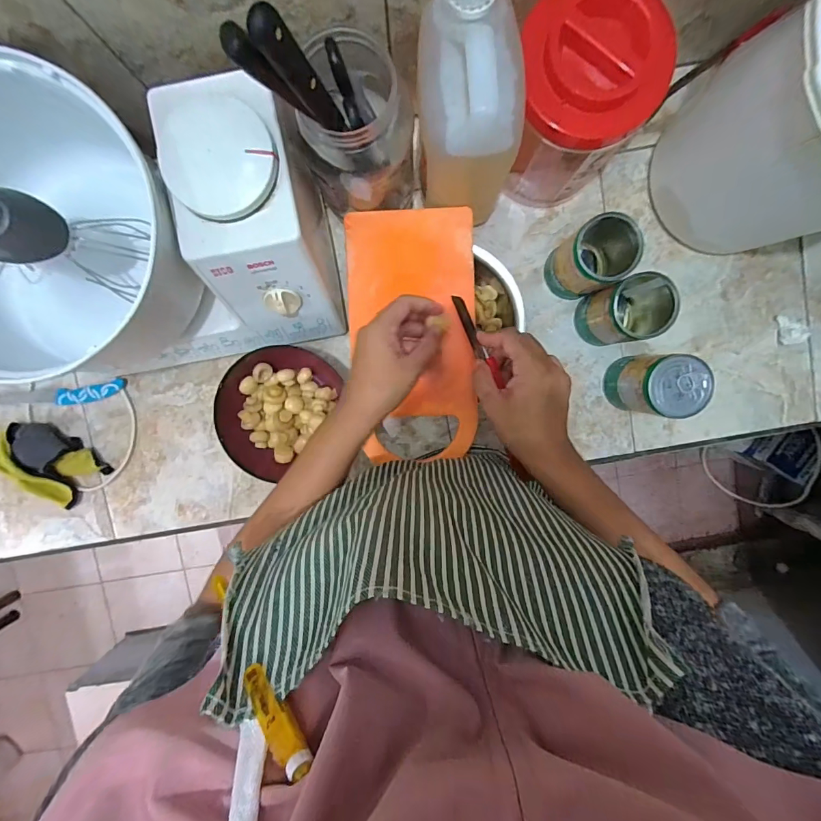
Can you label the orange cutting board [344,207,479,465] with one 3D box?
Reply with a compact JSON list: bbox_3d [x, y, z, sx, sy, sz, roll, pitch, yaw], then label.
[{"bbox_3d":[0.004,-0.083,0.467,0.142,0.017,0.279,-3,94,-1],"label":"orange cutting board"}]

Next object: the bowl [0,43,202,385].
[{"bbox_3d":[-0.364,-0.160,0.404,0.239,0.177,0.232,-32,95,3],"label":"bowl"}]

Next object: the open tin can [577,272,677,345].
[{"bbox_3d":[0.261,-0.121,0.497,0.082,0.107,0.068,-16,95,2],"label":"open tin can"}]

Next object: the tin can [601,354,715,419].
[{"bbox_3d":[0.296,-0.031,0.505,0.073,0.113,0.069,0,96,0],"label":"tin can"}]

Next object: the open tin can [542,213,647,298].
[{"bbox_3d":[0.216,-0.178,0.493,0.067,0.116,0.066,0,96,0],"label":"open tin can"}]

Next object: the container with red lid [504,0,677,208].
[{"bbox_3d":[0.172,-0.321,0.441,0.129,0.177,0.127,-4,96,1],"label":"container with red lid"}]

